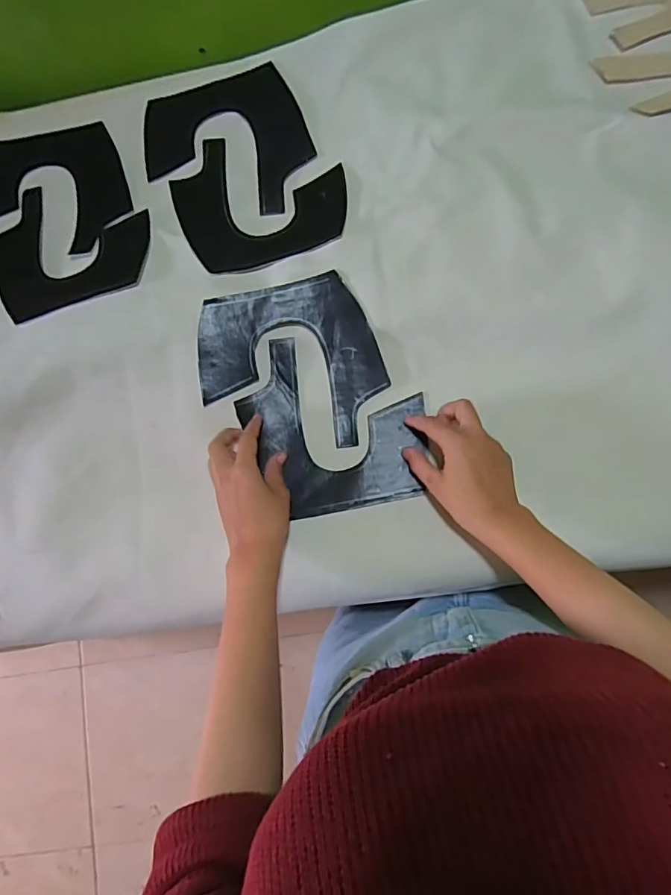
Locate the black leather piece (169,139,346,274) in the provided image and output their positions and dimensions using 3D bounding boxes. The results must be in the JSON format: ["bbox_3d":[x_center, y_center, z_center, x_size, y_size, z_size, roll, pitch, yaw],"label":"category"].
[{"bbox_3d":[-0.081,-0.272,0.550,0.176,0.010,0.170,-15,74,0],"label":"black leather piece"}]

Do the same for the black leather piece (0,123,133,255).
[{"bbox_3d":[-0.328,-0.286,0.581,0.182,0.012,0.163,-11,79,0],"label":"black leather piece"}]

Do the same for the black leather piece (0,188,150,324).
[{"bbox_3d":[-0.292,-0.226,0.562,0.175,0.005,0.166,-20,71,1],"label":"black leather piece"}]

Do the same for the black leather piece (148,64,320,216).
[{"bbox_3d":[-0.120,-0.330,0.569,0.179,0.006,0.176,-16,80,3],"label":"black leather piece"}]

